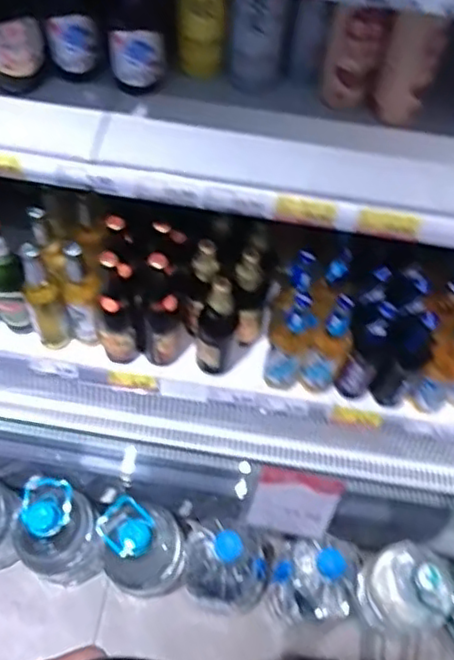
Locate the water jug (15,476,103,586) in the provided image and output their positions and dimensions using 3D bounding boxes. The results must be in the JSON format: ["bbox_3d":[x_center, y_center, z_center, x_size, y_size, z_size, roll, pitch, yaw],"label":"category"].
[{"bbox_3d":[-0.347,0.420,1.355,0.148,0.317,0.187,-37,68,-23],"label":"water jug"}]

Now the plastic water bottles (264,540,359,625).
[{"bbox_3d":[0.192,0.493,1.313,0.174,0.271,0.148,15,59,5],"label":"plastic water bottles"}]

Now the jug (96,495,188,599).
[{"bbox_3d":[-0.168,0.442,1.349,0.162,0.288,0.150,2,59,-3],"label":"jug"}]

